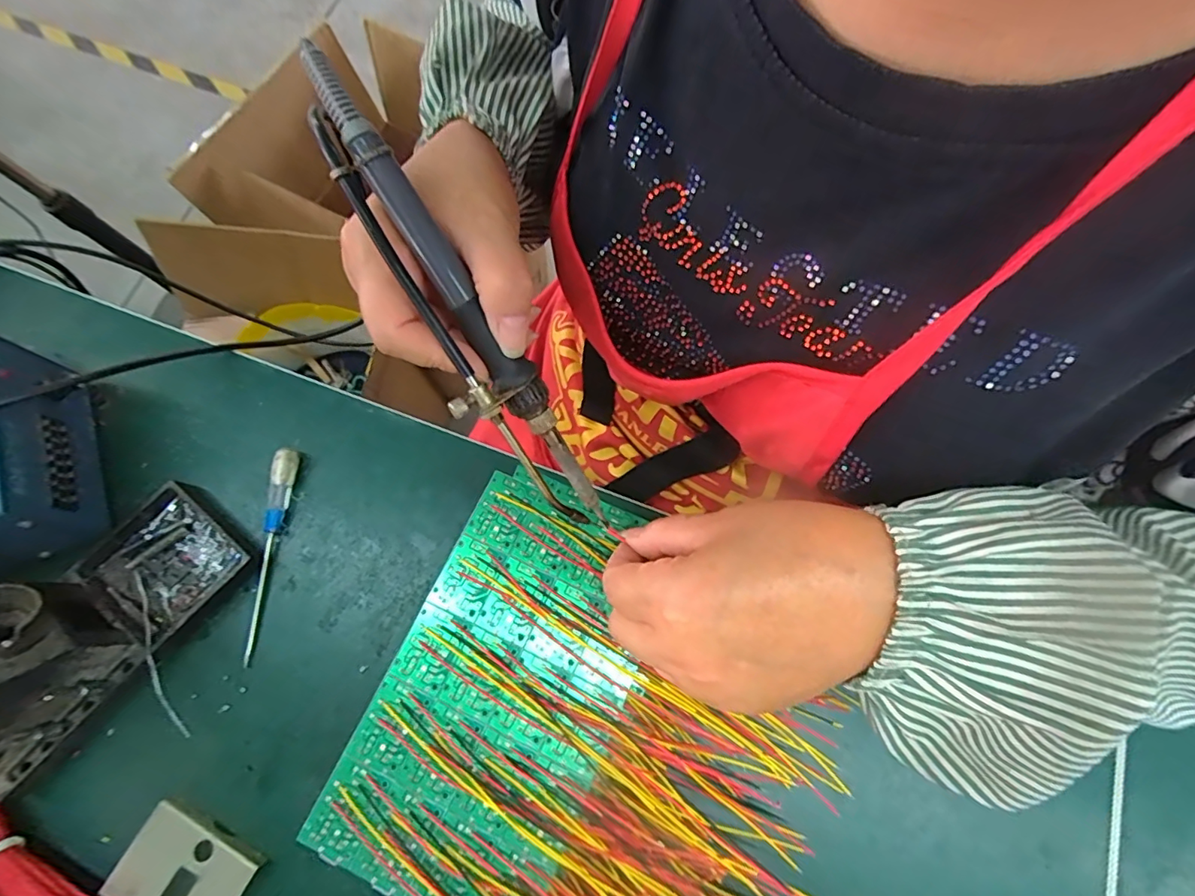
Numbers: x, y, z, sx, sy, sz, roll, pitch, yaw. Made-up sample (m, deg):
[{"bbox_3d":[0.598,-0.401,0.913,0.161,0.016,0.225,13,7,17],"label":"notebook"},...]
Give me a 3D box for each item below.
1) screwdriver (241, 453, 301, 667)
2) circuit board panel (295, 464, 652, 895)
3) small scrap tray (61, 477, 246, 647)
[{"bbox_3d":[-0.200,0.061,0.313,0.011,0.016,0.124,4,74,0],"label":"screwdriver"},{"bbox_3d":[-0.041,0.105,0.234,0.101,0.009,0.175,24,72,6],"label":"circuit board panel"},{"bbox_3d":[-0.255,0.069,0.308,0.072,0.016,0.068,38,76,9],"label":"small scrap tray"}]

